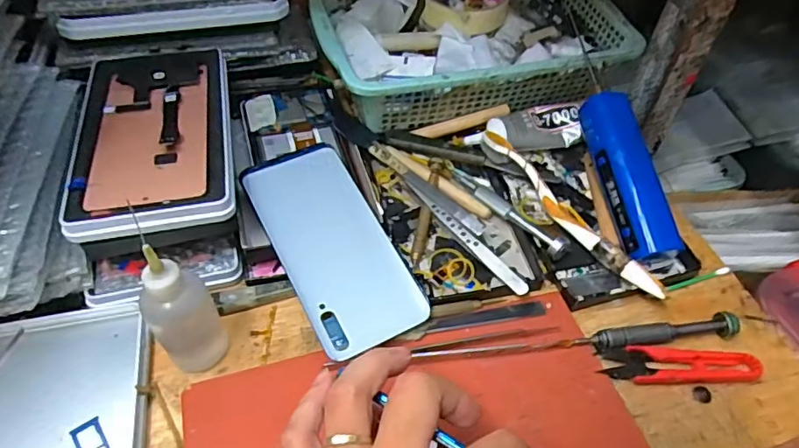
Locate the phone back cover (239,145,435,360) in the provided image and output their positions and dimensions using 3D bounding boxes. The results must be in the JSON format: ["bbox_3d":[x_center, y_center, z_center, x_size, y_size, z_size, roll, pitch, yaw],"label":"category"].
[{"bbox_3d":[-0.045,0.010,0.376,0.075,0.007,0.158,-24,65,-20],"label":"phone back cover"}]

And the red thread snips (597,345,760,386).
[{"bbox_3d":[0.182,0.091,0.358,0.101,0.007,0.023,2,50,-2],"label":"red thread snips"}]

